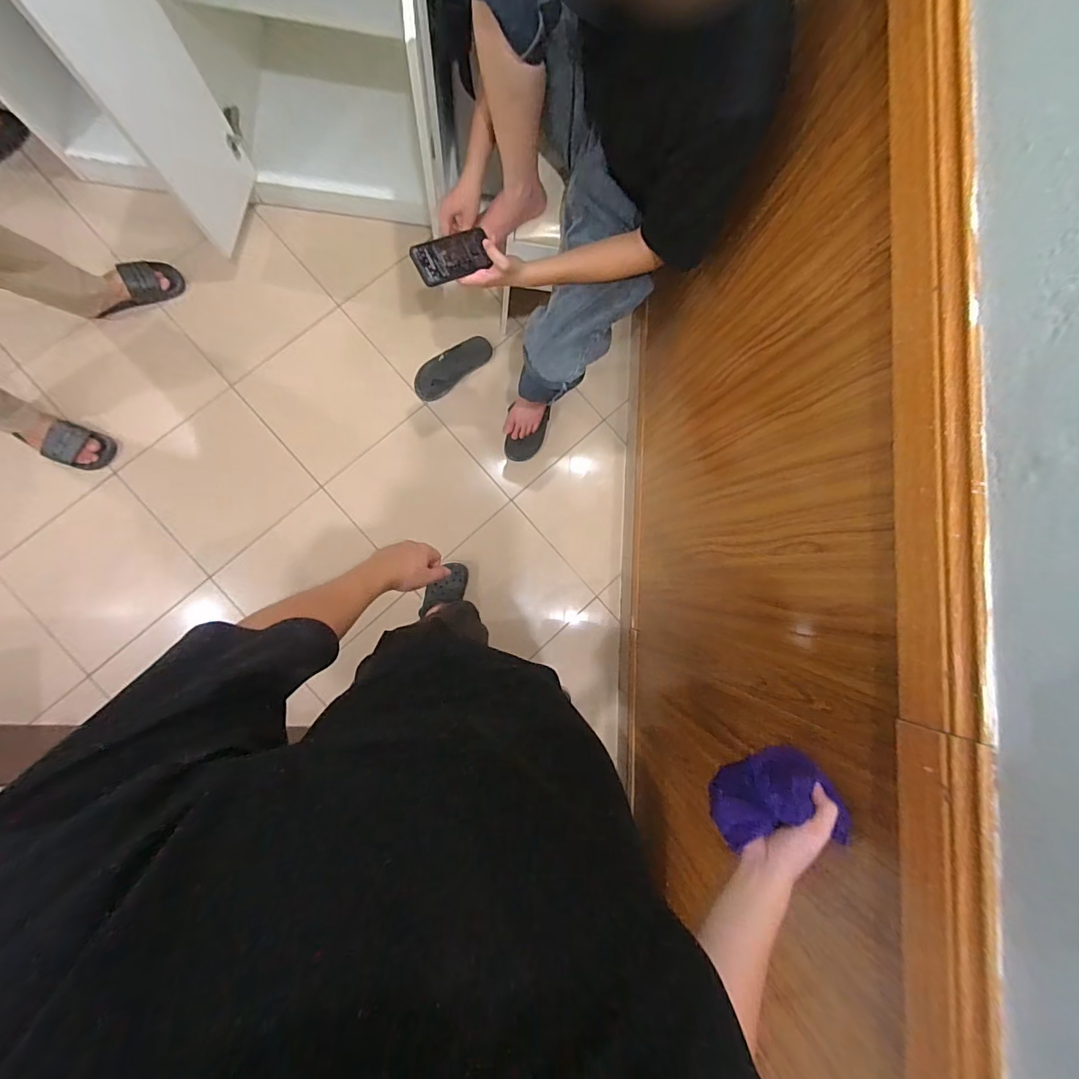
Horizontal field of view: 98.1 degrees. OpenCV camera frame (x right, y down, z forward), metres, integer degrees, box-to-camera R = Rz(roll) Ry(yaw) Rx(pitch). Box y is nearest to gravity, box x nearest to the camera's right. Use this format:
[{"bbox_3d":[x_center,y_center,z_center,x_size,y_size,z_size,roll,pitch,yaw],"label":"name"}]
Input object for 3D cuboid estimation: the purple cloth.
[{"bbox_3d":[0.254,0.281,0.520,0.126,0.073,0.087,-6,87,-9],"label":"purple cloth"}]

